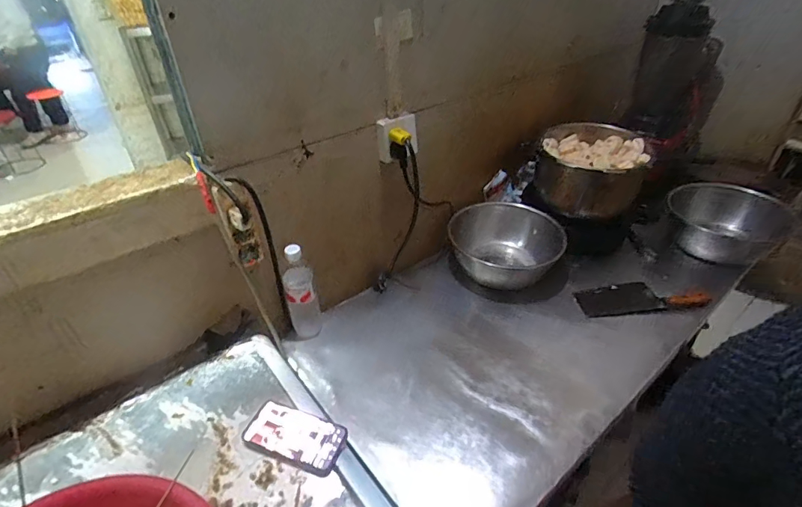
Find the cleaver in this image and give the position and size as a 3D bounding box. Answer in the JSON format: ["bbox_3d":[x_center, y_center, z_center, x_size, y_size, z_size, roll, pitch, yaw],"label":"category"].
[{"bbox_3d":[0.594,0.112,1.063,0.292,0.031,0.079,-2,35,0],"label":"cleaver"}]

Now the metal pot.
[{"bbox_3d":[0.517,-0.229,1.171,0.256,0.166,0.278,13,38,21],"label":"metal pot"}]

